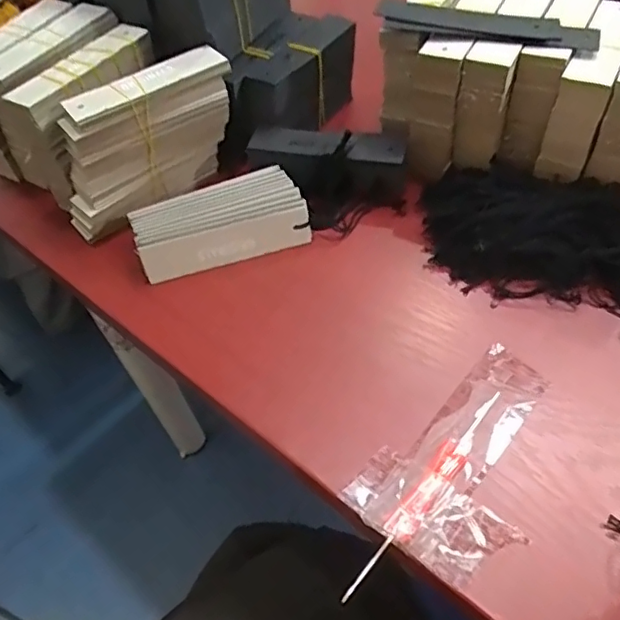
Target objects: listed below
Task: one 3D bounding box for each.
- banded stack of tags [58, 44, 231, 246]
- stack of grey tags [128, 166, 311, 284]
[{"bbox_3d":[-0.129,-0.134,0.448,0.157,0.092,0.042,-34,55,-20],"label":"banded stack of tags"},{"bbox_3d":[-0.069,-0.066,0.437,0.127,0.033,0.059,-17,51,-7],"label":"stack of grey tags"}]

